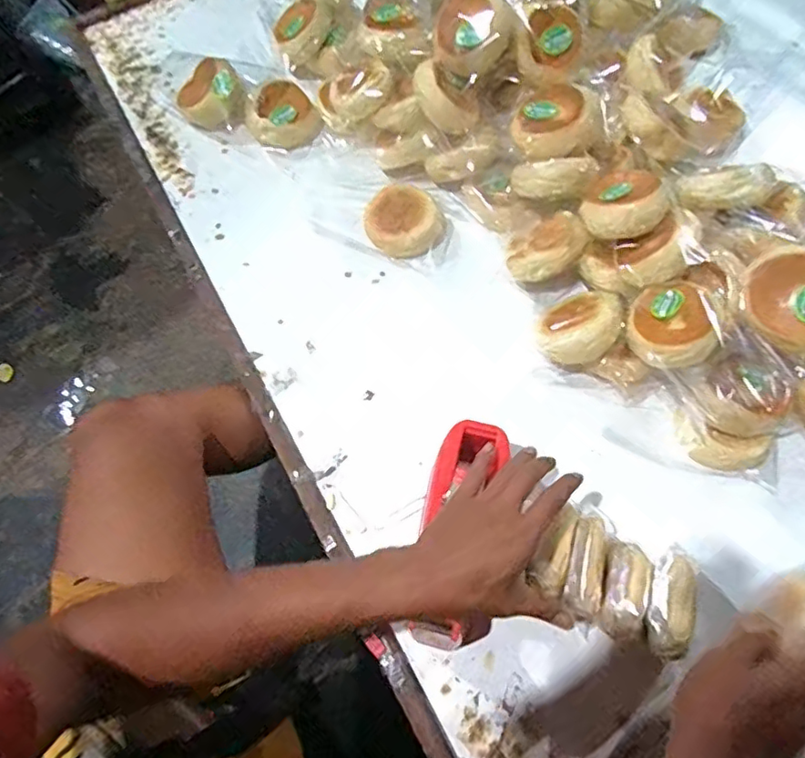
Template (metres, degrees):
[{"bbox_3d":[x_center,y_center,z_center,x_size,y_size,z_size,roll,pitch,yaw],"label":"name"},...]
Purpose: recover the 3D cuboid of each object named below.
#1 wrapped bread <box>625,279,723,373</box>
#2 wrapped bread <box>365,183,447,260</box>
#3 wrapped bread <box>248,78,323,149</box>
[{"bbox_3d":[0.271,-0.055,0.586,0.080,0.029,0.085,12,69,10],"label":"wrapped bread"},{"bbox_3d":[0.001,-0.192,0.727,0.090,0.050,0.086,-1,68,3],"label":"wrapped bread"},{"bbox_3d":[-0.162,-0.355,0.795,0.097,0.048,0.083,-15,68,-3],"label":"wrapped bread"}]

